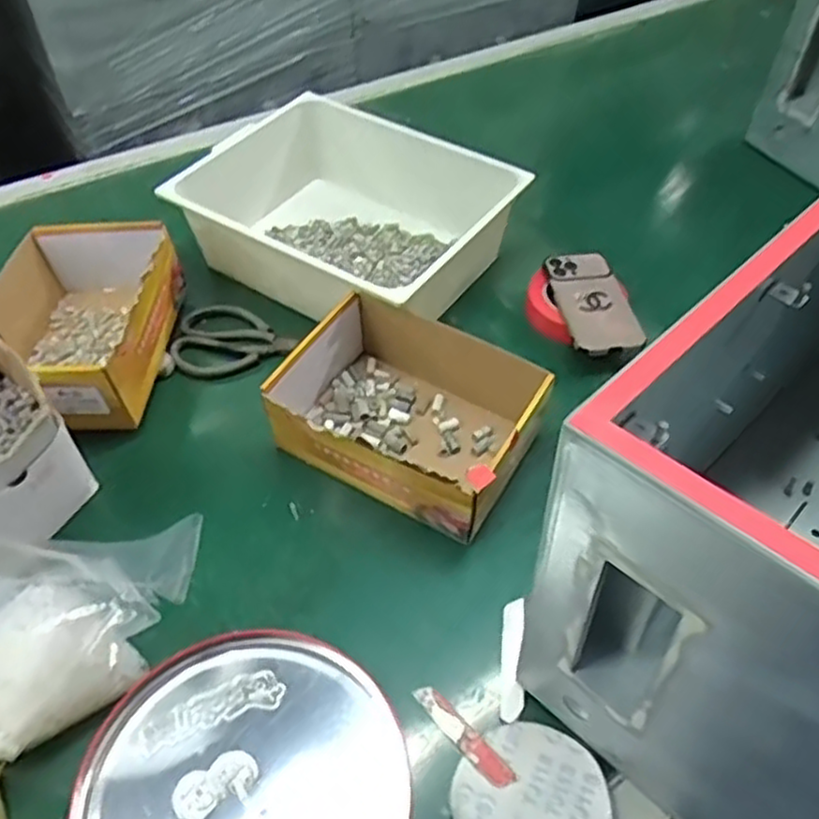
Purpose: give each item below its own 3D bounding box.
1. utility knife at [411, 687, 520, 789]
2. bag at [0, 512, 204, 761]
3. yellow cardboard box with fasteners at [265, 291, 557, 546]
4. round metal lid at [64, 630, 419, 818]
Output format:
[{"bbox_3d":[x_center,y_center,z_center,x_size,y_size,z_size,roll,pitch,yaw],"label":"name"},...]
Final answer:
[{"bbox_3d":[0.042,0.257,0.588,0.020,0.004,0.099,-34,57,-28],"label":"utility knife"},{"bbox_3d":[-0.259,0.147,0.544,0.215,0.211,0.103,-23,53,-21],"label":"bag"},{"bbox_3d":[0.002,0.005,0.748,0.228,0.112,0.180,26,52,20],"label":"yellow cardboard box with fasteners"},{"bbox_3d":[-0.126,0.283,0.555,0.231,0.013,0.234,1,48,-1],"label":"round metal lid"}]

